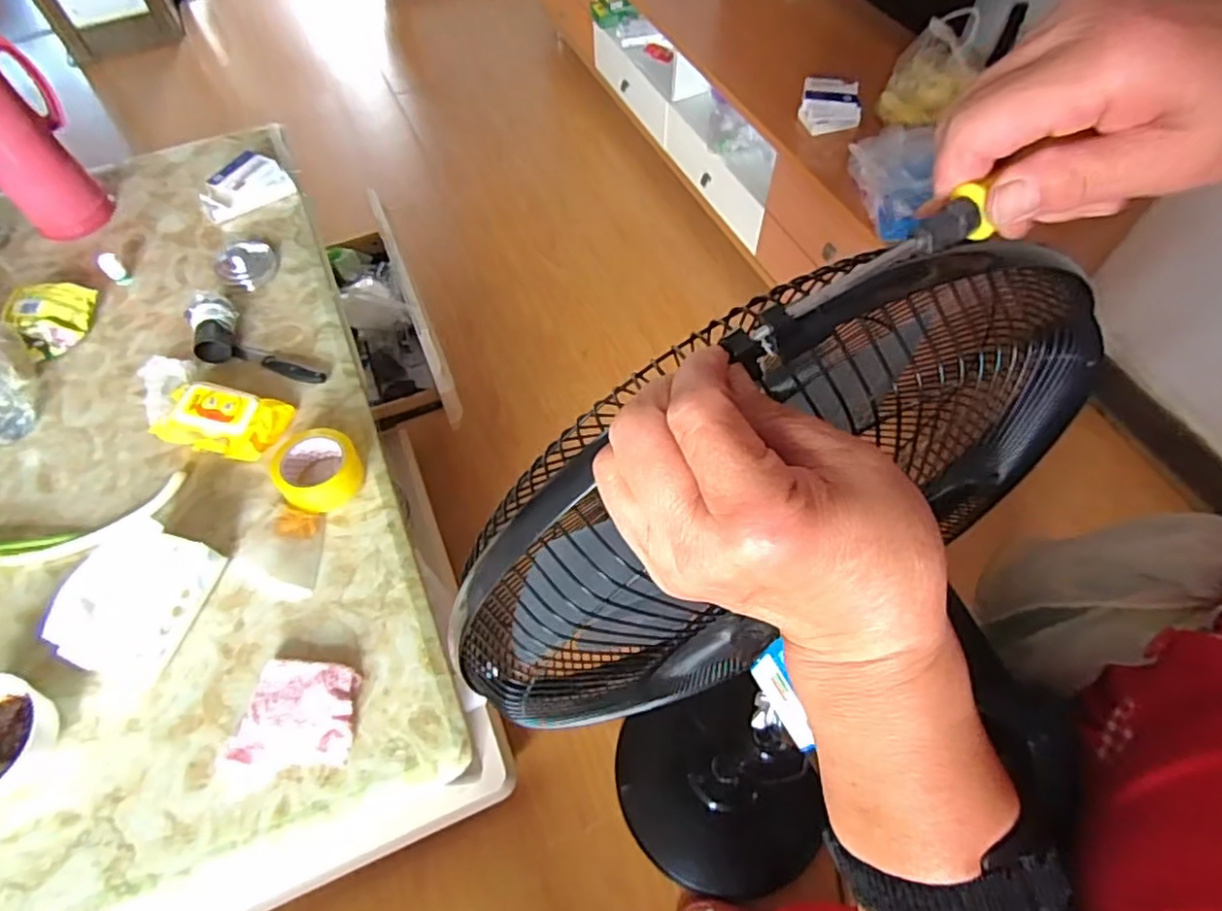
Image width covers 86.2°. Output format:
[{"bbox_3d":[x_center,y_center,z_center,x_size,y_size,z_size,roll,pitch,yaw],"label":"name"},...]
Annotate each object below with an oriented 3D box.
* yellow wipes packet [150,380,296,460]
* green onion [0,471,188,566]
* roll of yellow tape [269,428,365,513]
[{"bbox_3d":[-0.550,-0.054,0.911,0.172,0.059,0.095,11,60,7],"label":"yellow wipes packet"},{"bbox_3d":[-0.769,0.081,0.858,0.367,0.034,0.127,-4,60,-2],"label":"green onion"},{"bbox_3d":[-0.392,0.019,0.872,0.102,0.055,0.111,0,60,1],"label":"roll of yellow tape"}]

